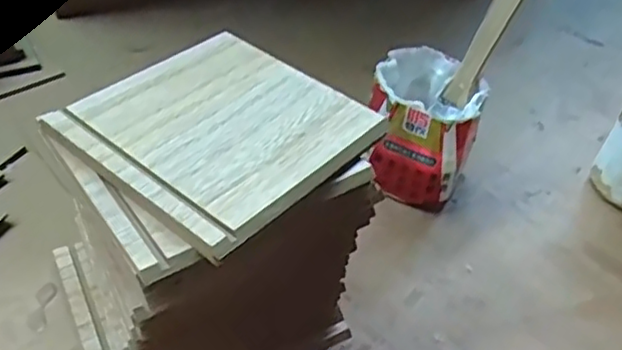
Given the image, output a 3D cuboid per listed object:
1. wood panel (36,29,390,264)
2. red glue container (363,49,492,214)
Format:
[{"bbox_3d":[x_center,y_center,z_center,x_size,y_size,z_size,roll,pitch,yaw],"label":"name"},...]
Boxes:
[{"bbox_3d":[-0.041,-0.023,0.288,0.107,0.007,0.107,32,47,25],"label":"wood panel"},{"bbox_3d":[0.073,-0.030,0.433,0.064,0.080,0.068,18,43,12],"label":"red glue container"}]

